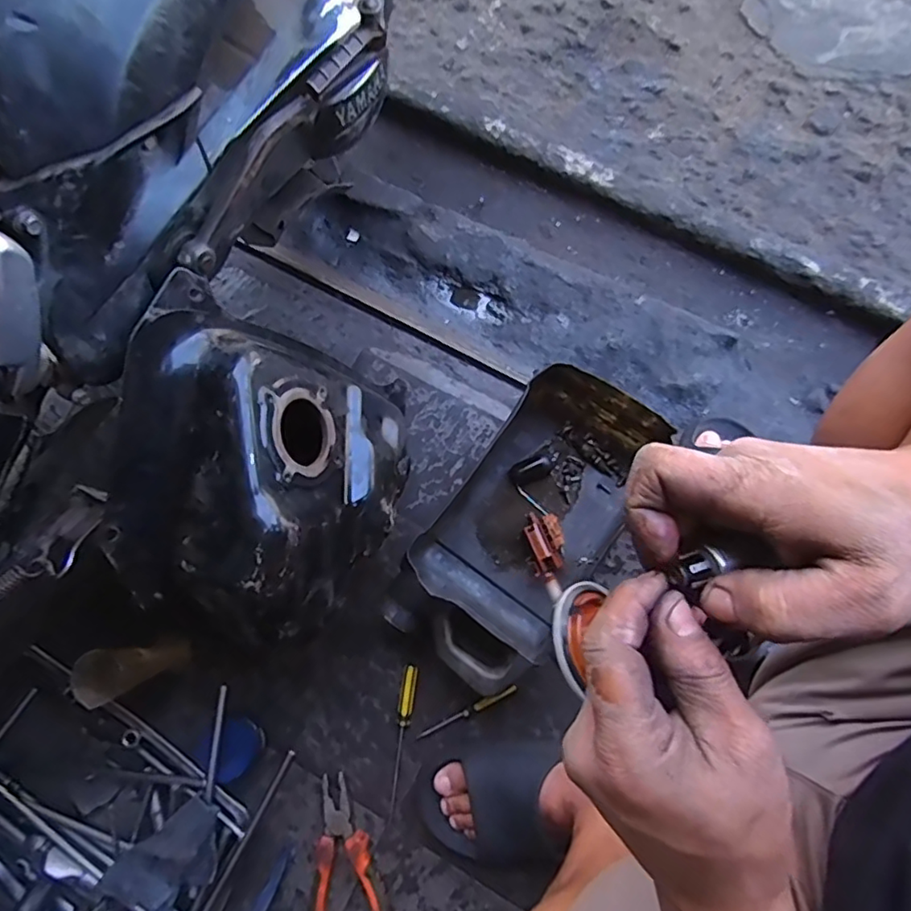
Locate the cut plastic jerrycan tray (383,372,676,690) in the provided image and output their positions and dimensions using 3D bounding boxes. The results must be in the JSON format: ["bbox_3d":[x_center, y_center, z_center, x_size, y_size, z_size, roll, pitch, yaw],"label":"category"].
[{"bbox_3d":[0.079,0.077,0.643,0.172,0.116,0.329,37,85,9],"label":"cut plastic jerrycan tray"}]

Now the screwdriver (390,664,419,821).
[{"bbox_3d":[-0.058,0.317,0.637,0.015,0.019,0.159,5,81,5],"label":"screwdriver"}]

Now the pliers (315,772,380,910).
[{"bbox_3d":[-0.118,0.436,0.617,0.072,0.019,0.161,-8,80,3],"label":"pliers"}]

